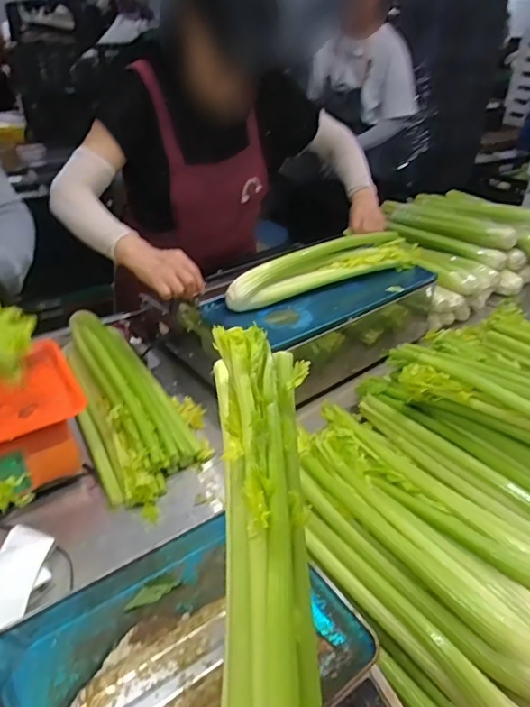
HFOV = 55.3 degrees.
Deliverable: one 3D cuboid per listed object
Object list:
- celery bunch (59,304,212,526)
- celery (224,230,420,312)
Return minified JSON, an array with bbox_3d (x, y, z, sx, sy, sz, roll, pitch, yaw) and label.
[{"bbox_3d":[-0.241,0.074,0.912,0.188,0.098,0.444,-17,38,-25],"label":"celery bunch"},{"bbox_3d":[0.129,-0.176,1.016,0.464,0.069,0.068,-16,38,-23],"label":"celery"}]

